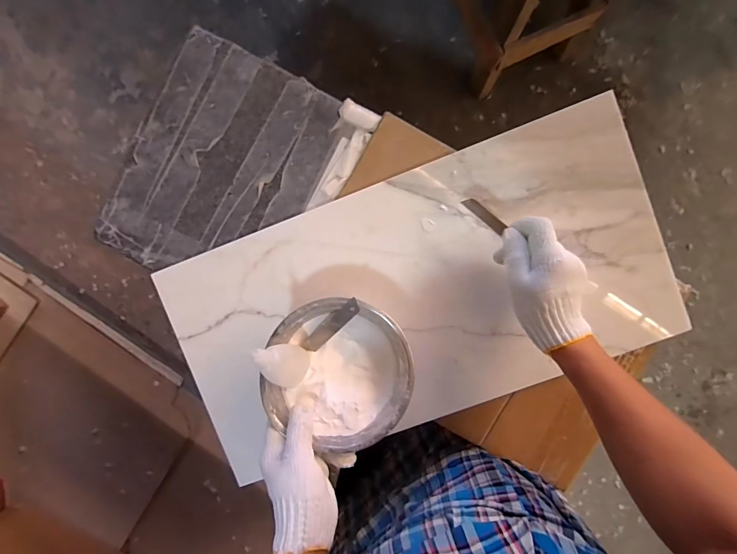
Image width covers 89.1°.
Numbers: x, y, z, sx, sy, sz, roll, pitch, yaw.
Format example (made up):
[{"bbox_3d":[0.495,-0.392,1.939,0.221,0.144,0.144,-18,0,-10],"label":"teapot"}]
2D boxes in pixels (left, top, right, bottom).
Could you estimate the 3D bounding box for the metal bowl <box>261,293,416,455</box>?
[{"bbox_3d":[-0.030,0.104,0.423,0.153,0.051,0.152,0,94,1],"label":"metal bowl"}]

